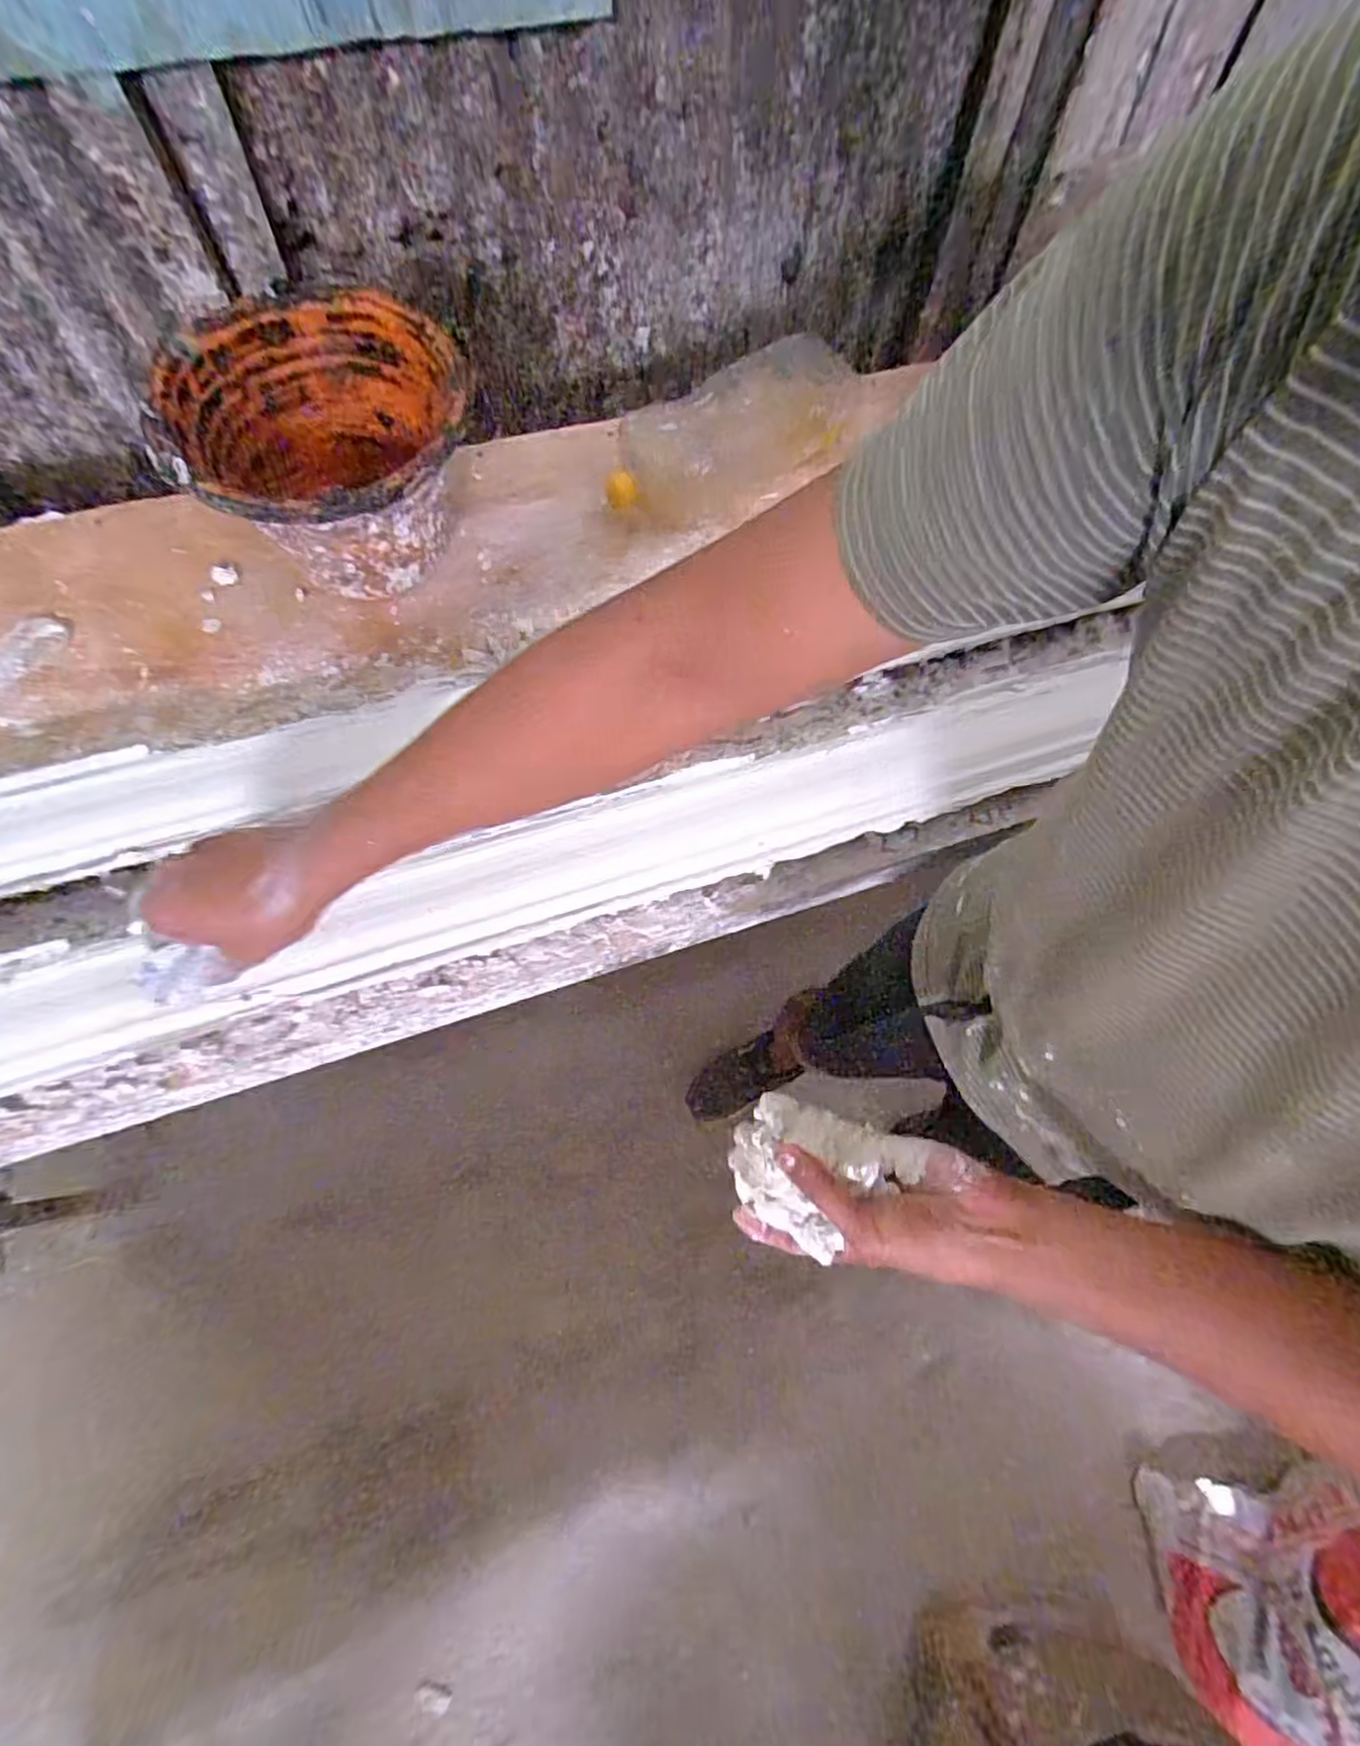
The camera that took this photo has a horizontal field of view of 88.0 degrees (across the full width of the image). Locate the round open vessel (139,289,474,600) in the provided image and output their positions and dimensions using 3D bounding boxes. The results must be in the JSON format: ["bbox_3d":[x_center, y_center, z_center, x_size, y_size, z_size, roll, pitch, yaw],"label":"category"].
[{"bbox_3d":[-0.324,-0.372,0.664,0.213,0.183,0.247,-1,72,-2],"label":"round open vessel"}]

